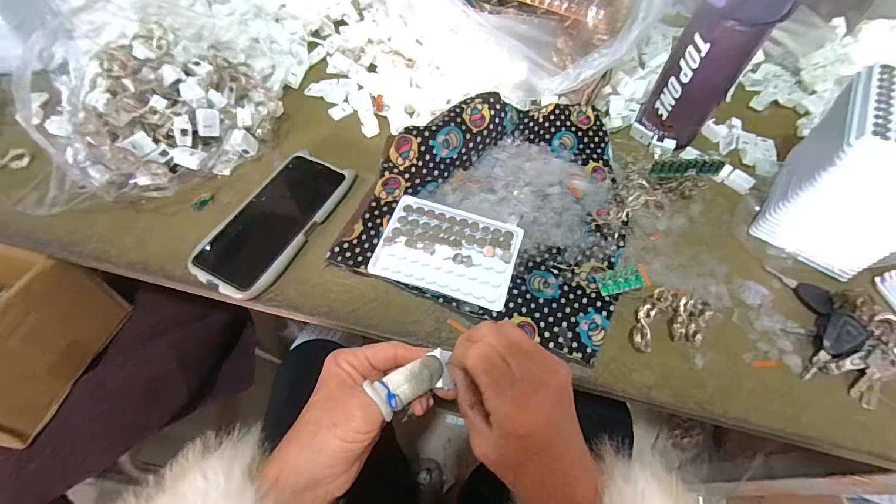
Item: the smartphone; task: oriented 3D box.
[{"bbox_3d":[-0.177,-0.035,0.402,0.085,0.010,0.170,24,66,12],"label":"smartphone"}]

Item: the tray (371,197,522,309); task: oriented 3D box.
[{"bbox_3d":[0.000,-0.001,0.386,0.129,0.012,0.090,17,65,8],"label":"tray"}]

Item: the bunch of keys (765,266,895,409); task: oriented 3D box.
[{"bbox_3d":[0.346,0.064,0.347,0.082,0.024,0.125,-11,60,-7],"label":"bunch of keys"}]

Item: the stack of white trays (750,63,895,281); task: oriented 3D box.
[{"bbox_3d":[0.389,-0.078,0.366,0.097,0.120,0.139,30,65,15],"label":"stack of white trays"}]

